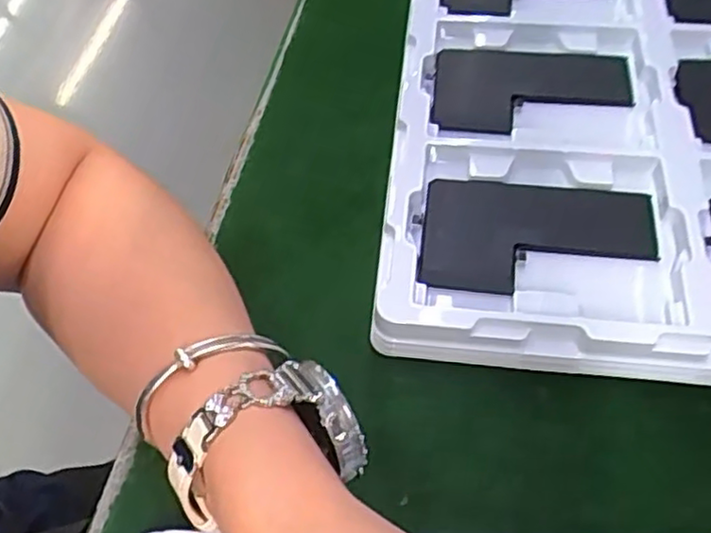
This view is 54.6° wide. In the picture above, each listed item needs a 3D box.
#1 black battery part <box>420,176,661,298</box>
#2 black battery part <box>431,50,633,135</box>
[{"bbox_3d":[0.085,-0.013,0.320,0.105,0.008,0.064,6,56,7],"label":"black battery part"},{"bbox_3d":[0.095,-0.095,0.375,0.103,0.006,0.064,4,56,5],"label":"black battery part"}]

